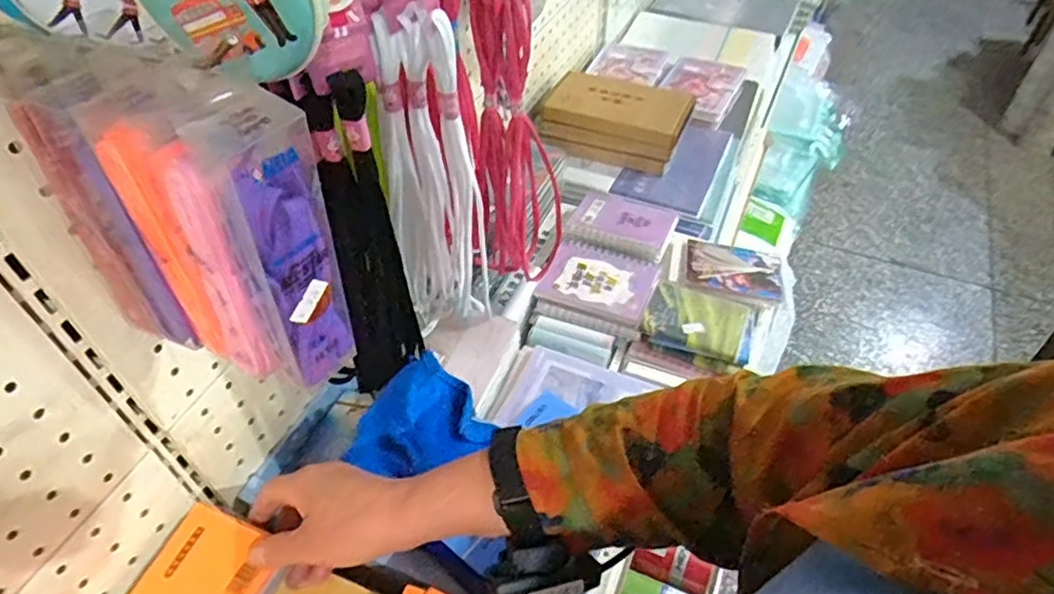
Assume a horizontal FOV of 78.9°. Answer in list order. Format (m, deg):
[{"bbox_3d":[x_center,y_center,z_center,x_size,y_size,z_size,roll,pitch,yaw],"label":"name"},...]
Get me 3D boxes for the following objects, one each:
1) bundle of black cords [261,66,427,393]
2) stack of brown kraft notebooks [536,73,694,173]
[{"bbox_3d":[-0.115,-0.027,0.430,0.063,0.257,0.017,-14,49,-11],"label":"bundle of black cords"},{"bbox_3d":[0.120,-0.238,0.869,0.190,0.074,0.106,16,50,15],"label":"stack of brown kraft notebooks"}]

